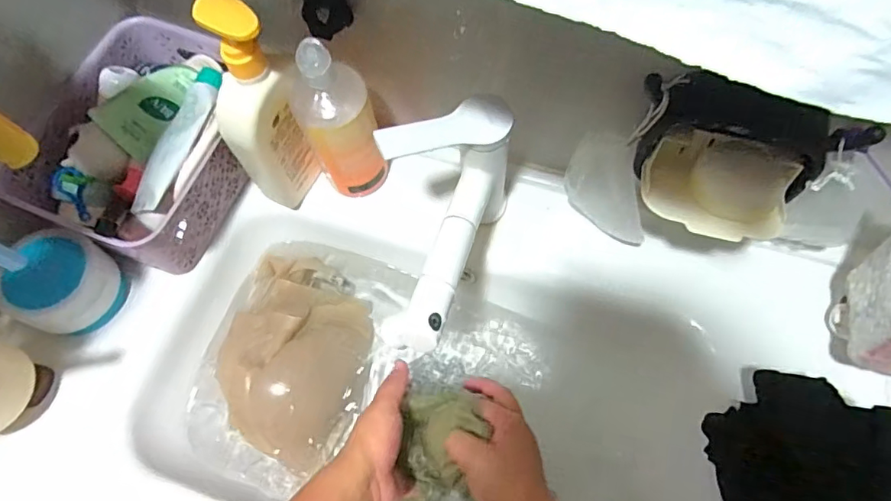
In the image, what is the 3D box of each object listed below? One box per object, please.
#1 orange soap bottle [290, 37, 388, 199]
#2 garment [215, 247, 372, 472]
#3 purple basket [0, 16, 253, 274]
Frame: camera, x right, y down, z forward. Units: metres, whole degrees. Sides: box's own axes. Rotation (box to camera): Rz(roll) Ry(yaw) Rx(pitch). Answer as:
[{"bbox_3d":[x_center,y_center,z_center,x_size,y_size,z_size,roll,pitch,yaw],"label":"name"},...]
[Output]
[{"bbox_3d":[-0.098,-0.113,0.504,0.064,0.195,0.049,-15,65,-6],"label":"orange soap bottle"},{"bbox_3d":[-0.158,0.110,0.571,0.147,0.056,0.207,14,66,8],"label":"garment"},{"bbox_3d":[-0.287,-0.110,0.547,0.165,0.109,0.231,20,67,11],"label":"purple basket"}]

